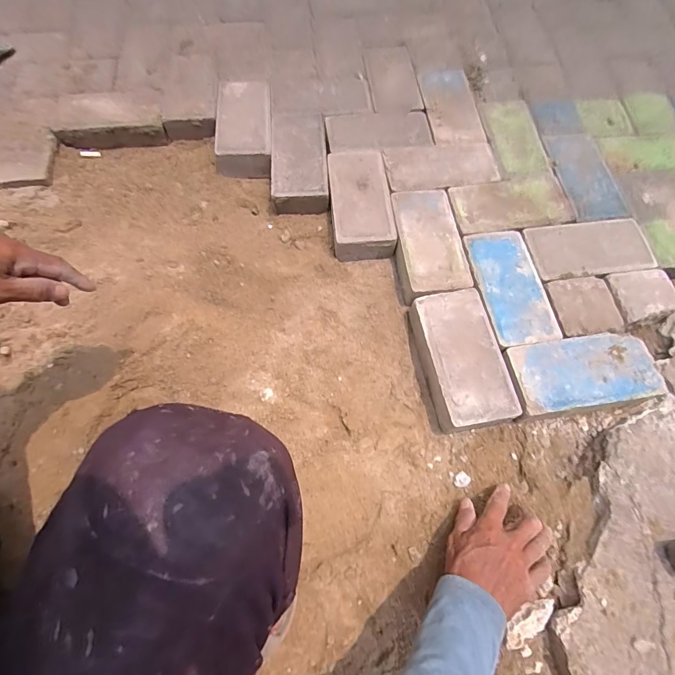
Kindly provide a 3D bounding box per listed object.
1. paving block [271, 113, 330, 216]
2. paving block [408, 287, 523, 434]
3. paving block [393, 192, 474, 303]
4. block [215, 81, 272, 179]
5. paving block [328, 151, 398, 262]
[{"bbox_3d":[-0.073,-0.343,0.740,0.102,0.056,0.218,-3,68,-2],"label":"paving block"},{"bbox_3d":[0.187,0.032,0.590,0.116,0.059,0.212,-11,69,-6],"label":"paving block"},{"bbox_3d":[0.157,-0.165,0.669,0.110,0.061,0.210,-5,68,-3],"label":"paving block"},{"bbox_3d":[-0.184,-0.421,0.764,0.105,0.057,0.214,-3,68,-2],"label":"block"},{"bbox_3d":[0.040,-0.250,0.709,0.108,0.055,0.213,-5,68,-3],"label":"paving block"}]

